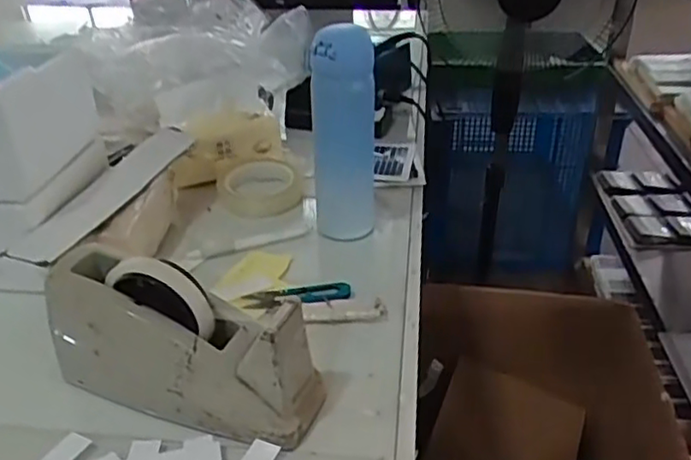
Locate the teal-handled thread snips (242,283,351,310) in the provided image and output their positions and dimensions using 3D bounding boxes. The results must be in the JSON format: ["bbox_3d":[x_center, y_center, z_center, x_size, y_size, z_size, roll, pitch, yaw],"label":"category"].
[{"bbox_3d":[-0.046,0.063,0.628,0.101,0.005,0.027,-3,31,-2],"label":"teal-handled thread snips"}]

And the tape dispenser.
[{"bbox_3d":[-0.128,0.084,0.498,0.211,0.106,0.069,12,34,20],"label":"tape dispenser"}]

